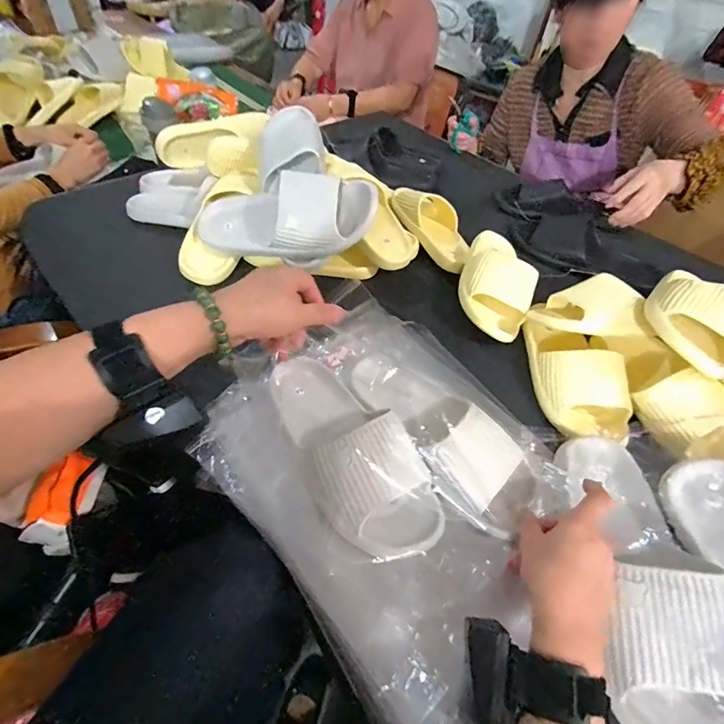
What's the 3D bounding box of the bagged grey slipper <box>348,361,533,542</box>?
[{"bbox_3d":[0.086,0.076,0.475,0.104,0.075,0.248,-27,49,-26],"label":"bagged grey slipper"}]

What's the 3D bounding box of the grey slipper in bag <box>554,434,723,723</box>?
[{"bbox_3d":[0.259,0.187,0.379,0.092,0.064,0.286,6,49,0],"label":"grey slipper in bag"}]

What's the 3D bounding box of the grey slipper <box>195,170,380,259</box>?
[{"bbox_3d":[-0.122,-0.224,0.634,0.289,0.112,0.099,1,47,18],"label":"grey slipper"}]

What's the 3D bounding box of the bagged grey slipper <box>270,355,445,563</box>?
[{"bbox_3d":[-0.023,0.084,0.450,0.102,0.066,0.262,-25,51,-24],"label":"bagged grey slipper"}]

